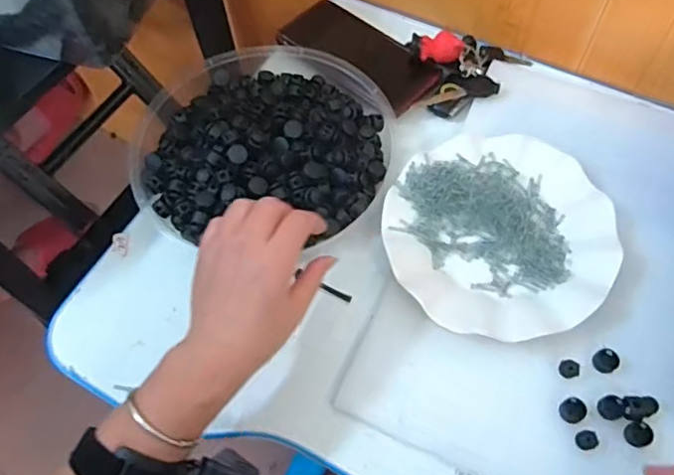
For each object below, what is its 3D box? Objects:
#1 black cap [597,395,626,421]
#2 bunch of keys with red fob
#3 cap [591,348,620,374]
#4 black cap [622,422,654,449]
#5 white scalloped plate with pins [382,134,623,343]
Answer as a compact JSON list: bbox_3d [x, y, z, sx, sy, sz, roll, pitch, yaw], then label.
[{"bbox_3d":[0.196,0.122,0.415,0.017,0.007,0.017,-1,61,2],"label":"black cap"},{"bbox_3d":[0.131,-0.171,0.567,0.129,0.040,0.081,-25,63,-11],"label":"bunch of keys with red fob"},{"bbox_3d":[0.199,0.091,0.429,0.021,0.005,0.016,-31,65,-14],"label":"cap"},{"bbox_3d":[0.211,0.137,0.403,0.017,0.006,0.016,-1,61,2],"label":"black cap"},{"bbox_3d":[0.132,-0.004,0.475,0.176,0.022,0.176,-1,61,2],"label":"white scalloped plate with pins"}]

